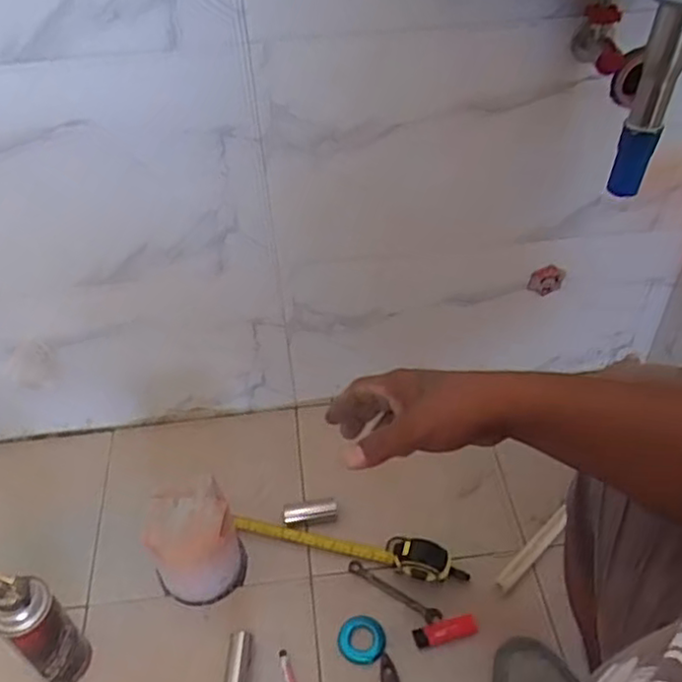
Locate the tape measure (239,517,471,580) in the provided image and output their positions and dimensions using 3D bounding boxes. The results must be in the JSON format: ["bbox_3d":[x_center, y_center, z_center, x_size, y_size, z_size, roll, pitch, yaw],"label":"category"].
[{"bbox_3d":[0.013,0.265,0.943,0.321,0.067,0.055,13,46,17],"label":"tape measure"}]

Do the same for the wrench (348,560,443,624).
[{"bbox_3d":[0.068,0.332,0.916,0.138,0.008,0.022,24,51,26],"label":"wrench"}]

